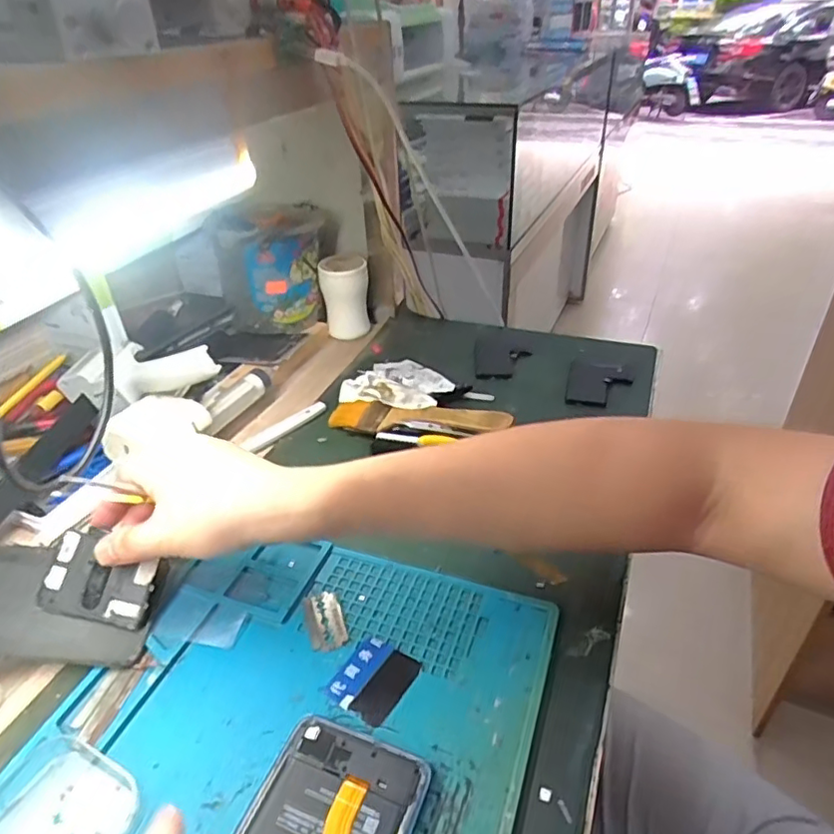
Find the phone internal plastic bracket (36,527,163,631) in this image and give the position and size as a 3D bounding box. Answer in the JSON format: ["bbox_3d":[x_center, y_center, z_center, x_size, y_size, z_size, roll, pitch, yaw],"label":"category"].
[{"bbox_3d":[-0.197,0.100,0.370,0.068,0.006,0.049,12,68,5],"label":"phone internal plastic bracket"}]

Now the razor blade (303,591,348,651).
[{"bbox_3d":[-0.057,0.126,0.371,0.021,0.004,0.042,-12,37,-13],"label":"razor blade"}]

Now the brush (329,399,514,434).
[{"bbox_3d":[-0.002,0.003,0.523,0.163,0.028,0.036,9,37,16],"label":"brush"}]

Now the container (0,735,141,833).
[{"bbox_3d":[-0.175,0.189,0.281,0.074,0.016,0.064,15,39,23],"label":"container"}]

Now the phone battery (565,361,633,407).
[{"bbox_3d":[0.177,-0.034,0.575,0.057,0.008,0.075,9,37,16],"label":"phone battery"}]

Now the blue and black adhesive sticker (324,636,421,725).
[{"bbox_3d":[-0.025,0.150,0.340,0.037,0.004,0.045,27,44,22],"label":"blue and black adhesive sticker"}]

